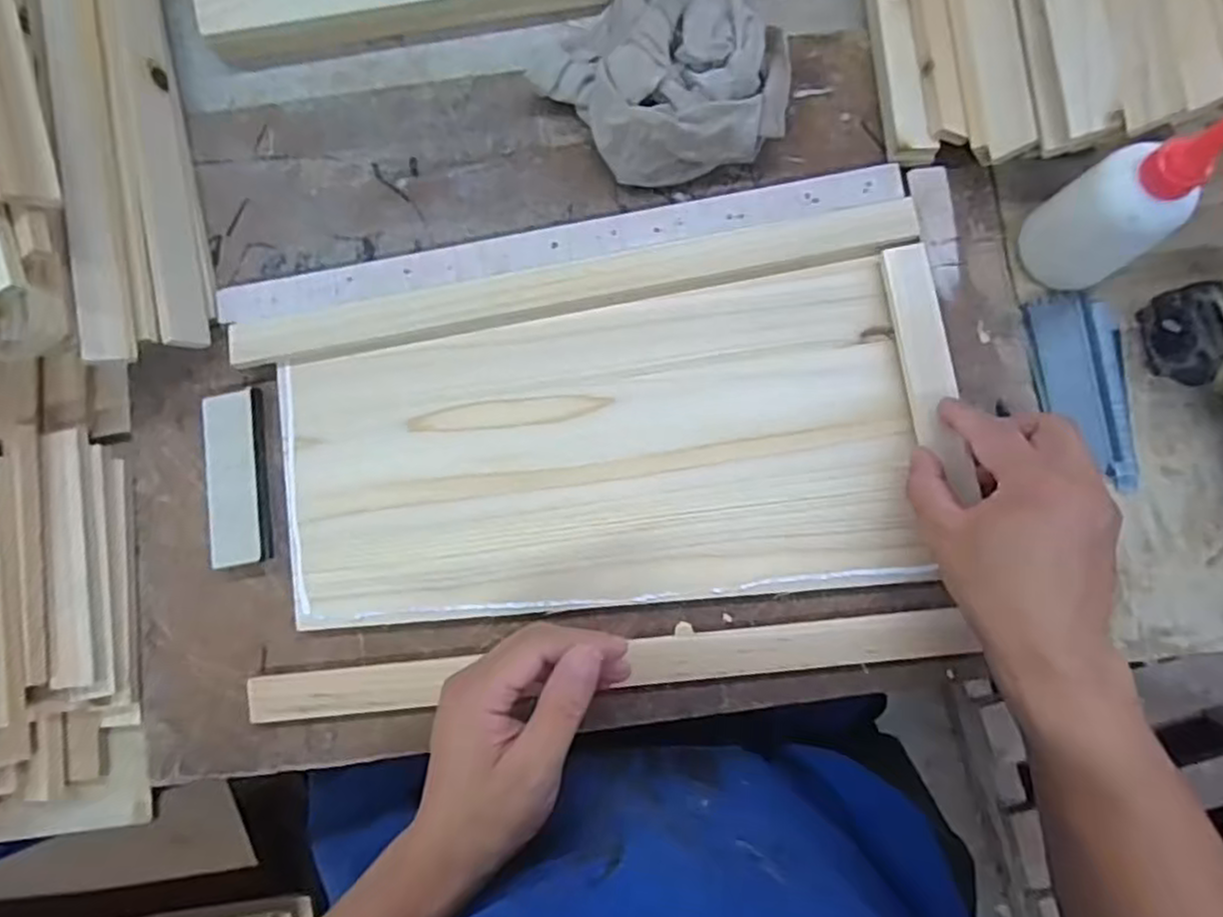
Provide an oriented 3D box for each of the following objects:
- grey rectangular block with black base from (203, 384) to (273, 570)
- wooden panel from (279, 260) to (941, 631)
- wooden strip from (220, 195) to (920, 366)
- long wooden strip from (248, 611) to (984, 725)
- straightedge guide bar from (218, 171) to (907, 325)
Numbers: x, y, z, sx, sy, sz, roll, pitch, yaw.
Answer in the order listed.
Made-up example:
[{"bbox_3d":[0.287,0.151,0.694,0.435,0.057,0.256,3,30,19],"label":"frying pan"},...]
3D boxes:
[{"bbox_3d":[-0.242,0.013,0.448,0.037,0.010,0.110,-7,84,1],"label":"grey rectangular block with black base"},{"bbox_3d":[-0.009,-0.005,0.445,0.391,0.007,0.195,-5,84,1],"label":"wooden panel"},{"bbox_3d":[-0.024,-0.115,0.455,0.446,0.009,0.027,-11,84,0],"label":"wooden strip"},{"bbox_3d":[-0.001,0.131,0.434,0.441,0.015,0.031,-6,84,1],"label":"long wooden strip"},{"bbox_3d":[-0.032,-0.140,0.459,0.449,0.008,0.024,-11,84,0],"label":"straightedge guide bar"}]

